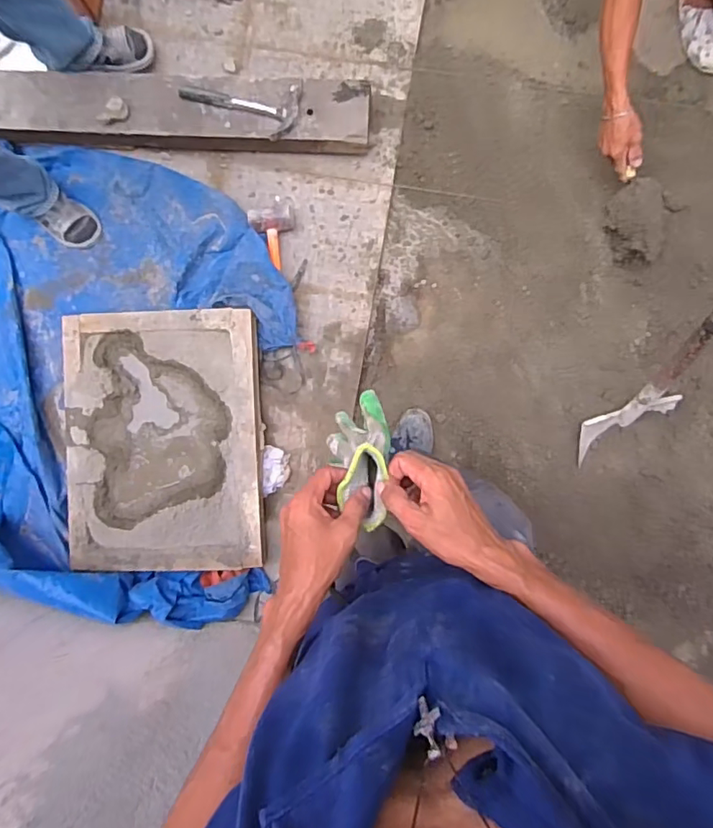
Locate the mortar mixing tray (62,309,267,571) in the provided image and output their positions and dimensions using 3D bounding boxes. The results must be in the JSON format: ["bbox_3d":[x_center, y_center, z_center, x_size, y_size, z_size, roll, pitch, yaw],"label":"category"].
[{"bbox_3d":[-0.502,0.069,1.369,0.511,0.041,0.657,-1,90,2],"label":"mortar mixing tray"}]

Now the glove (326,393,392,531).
[{"bbox_3d":[0.004,0.040,0.584,0.068,0.190,0.077,-14,117,2],"label":"glove"}]

